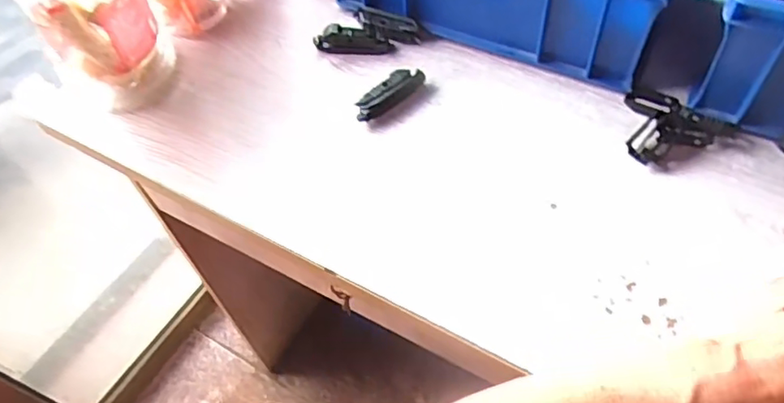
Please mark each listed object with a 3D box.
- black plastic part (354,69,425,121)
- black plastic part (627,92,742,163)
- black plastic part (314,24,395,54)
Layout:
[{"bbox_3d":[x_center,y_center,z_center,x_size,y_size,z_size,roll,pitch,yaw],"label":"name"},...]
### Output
[{"bbox_3d":[-0.002,-0.100,0.552,0.077,0.019,0.024,-35,60,-18],"label":"black plastic part"},{"bbox_3d":[0.240,-0.075,0.512,0.090,0.023,0.076,-17,56,-7],"label":"black plastic part"},{"bbox_3d":[-0.040,-0.162,0.594,0.079,0.024,0.017,6,56,9],"label":"black plastic part"}]

